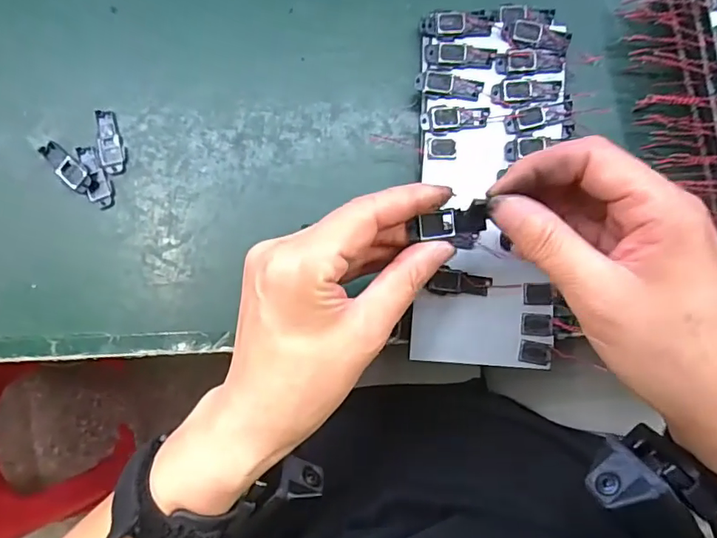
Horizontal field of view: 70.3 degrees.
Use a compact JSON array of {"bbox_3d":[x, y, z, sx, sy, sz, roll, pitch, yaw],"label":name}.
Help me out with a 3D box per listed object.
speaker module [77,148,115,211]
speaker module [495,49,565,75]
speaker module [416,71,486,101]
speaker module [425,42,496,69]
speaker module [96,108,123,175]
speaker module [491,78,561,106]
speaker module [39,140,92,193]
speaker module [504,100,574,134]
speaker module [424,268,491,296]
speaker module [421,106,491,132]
[{"bbox_3d":[-0.162,-0.056,0.315,0.014,0.004,0.040,-14,86,-1],"label":"speaker module"},{"bbox_3d":[0.101,-0.122,0.298,0.040,0.004,0.014,-4,85,0],"label":"speaker module"},{"bbox_3d":[0.053,-0.109,0.298,0.040,0.004,0.015,8,86,1],"label":"speaker module"},{"bbox_3d":[0.060,-0.126,0.298,0.040,0.004,0.013,4,85,0],"label":"speaker module"},{"bbox_3d":[-0.155,-0.079,0.314,0.014,0.004,0.039,-14,86,-1],"label":"speaker module"},{"bbox_3d":[0.099,-0.105,0.298,0.040,0.004,0.015,-6,85,-1],"label":"speaker module"},{"bbox_3d":[-0.180,-0.063,0.312,0.037,0.004,0.014,39,86,3],"label":"speaker module"},{"bbox_3d":[0.106,-0.088,0.299,0.040,0.004,0.014,-12,90,-1],"label":"speaker module"},{"bbox_3d":[0.059,0.008,0.294,0.036,0.008,0.013,2,85,0],"label":"speaker module"},{"bbox_3d":[0.057,-0.089,0.298,0.040,0.004,0.014,-5,85,0],"label":"speaker module"}]

